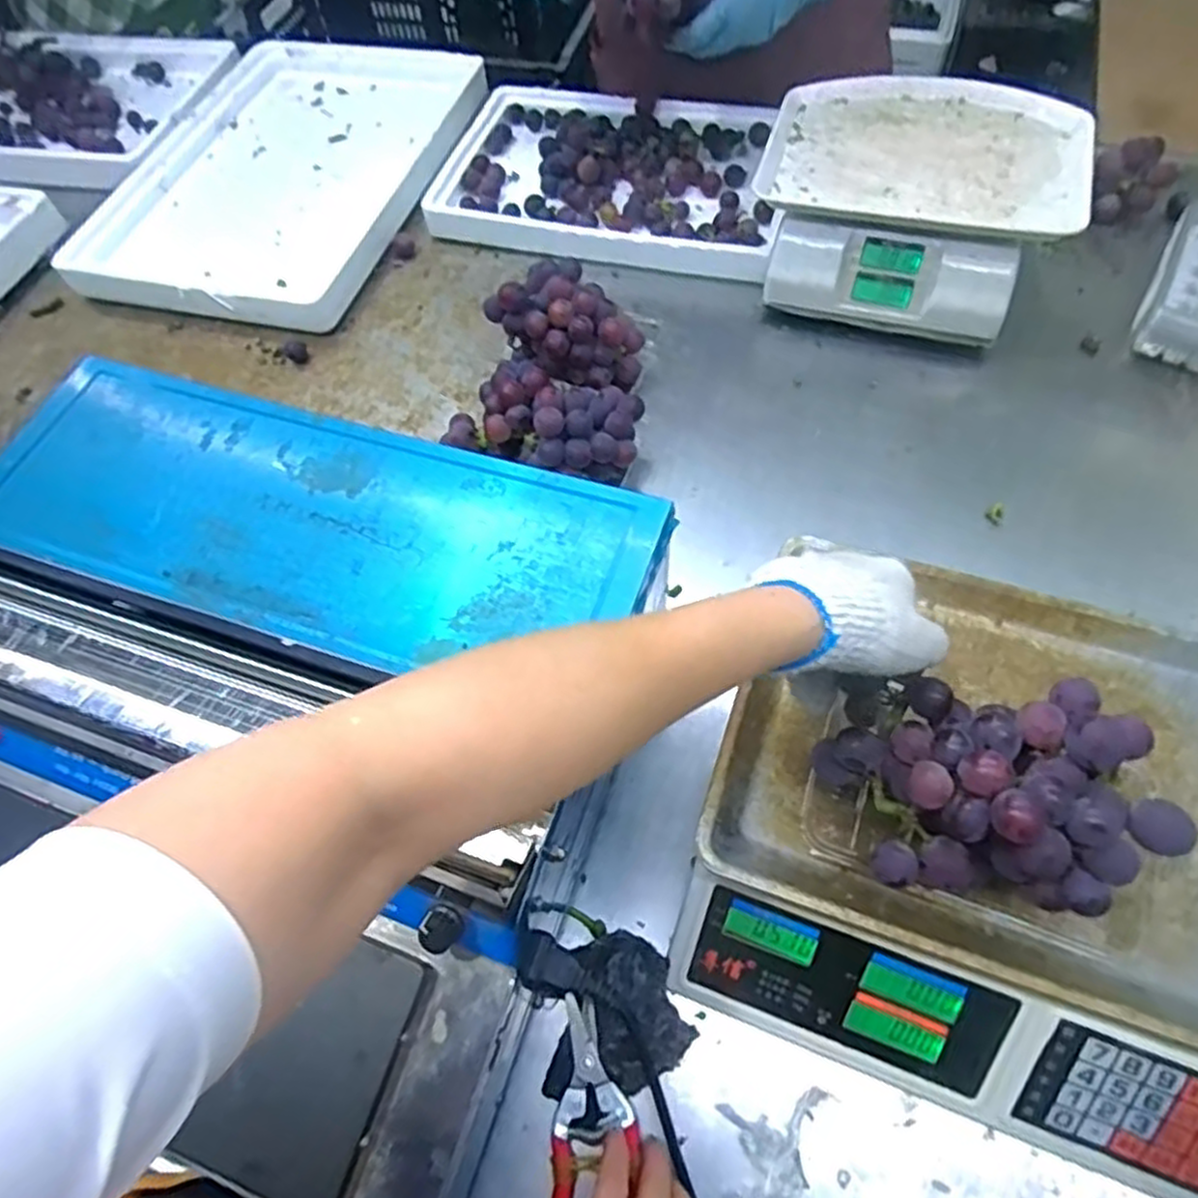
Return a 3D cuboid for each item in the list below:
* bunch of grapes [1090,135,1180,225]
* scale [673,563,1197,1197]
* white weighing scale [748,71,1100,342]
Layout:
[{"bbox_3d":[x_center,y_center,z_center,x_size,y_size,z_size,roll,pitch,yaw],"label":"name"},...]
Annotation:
[{"bbox_3d":[0.582,-0.460,0.842,0.077,0.065,0.055,-13,60,-3],"label":"bunch of grapes"},{"bbox_3d":[0.244,0.153,0.489,0.333,0.118,0.305,16,62,13],"label":"scale"},{"bbox_3d":[0.323,-0.411,0.803,0.289,0.126,0.270,12,62,13],"label":"white weighing scale"}]

